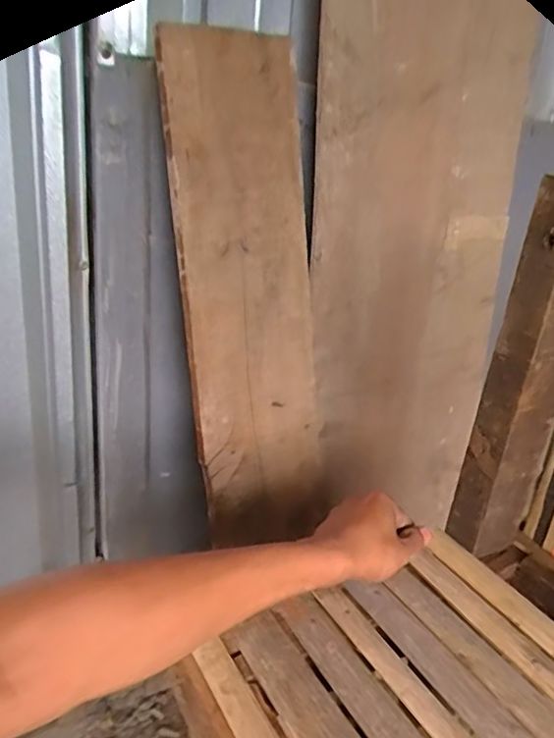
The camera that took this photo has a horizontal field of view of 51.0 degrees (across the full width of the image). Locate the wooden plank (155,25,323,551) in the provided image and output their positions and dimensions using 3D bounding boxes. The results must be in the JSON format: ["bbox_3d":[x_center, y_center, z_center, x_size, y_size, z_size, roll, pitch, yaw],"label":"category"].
[{"bbox_3d":[-0.033,-0.078,0.728,0.187,0.627,0.035,-14,13,-39],"label":"wooden plank"}]

